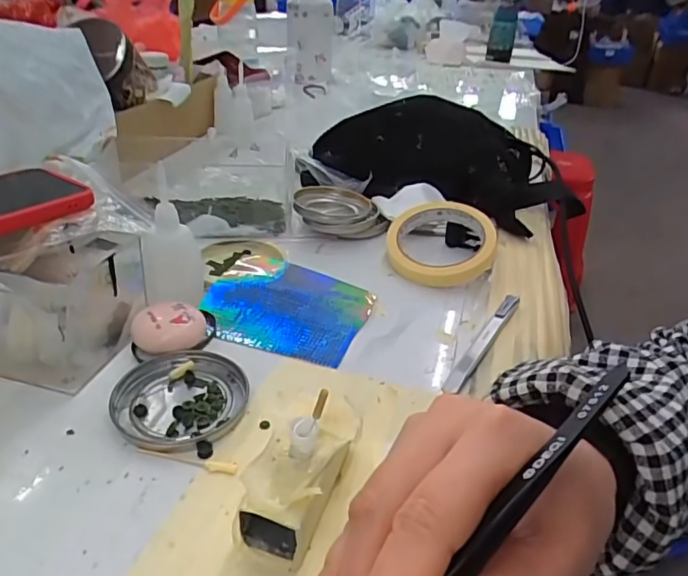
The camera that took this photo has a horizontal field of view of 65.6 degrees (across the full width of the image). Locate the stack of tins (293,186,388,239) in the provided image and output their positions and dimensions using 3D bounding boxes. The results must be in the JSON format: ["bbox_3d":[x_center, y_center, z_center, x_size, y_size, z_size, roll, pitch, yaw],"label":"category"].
[{"bbox_3d":[-0.004,-0.076,0.551,0.091,0.031,0.075,0,32,-8],"label":"stack of tins"}]

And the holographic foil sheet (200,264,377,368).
[{"bbox_3d":[-0.046,0.014,0.424,0.125,0.005,0.102,13,38,8],"label":"holographic foil sheet"}]

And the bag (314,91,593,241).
[{"bbox_3d":[0.107,-0.154,0.627,0.291,0.093,0.200,7,32,3],"label":"bag"}]

